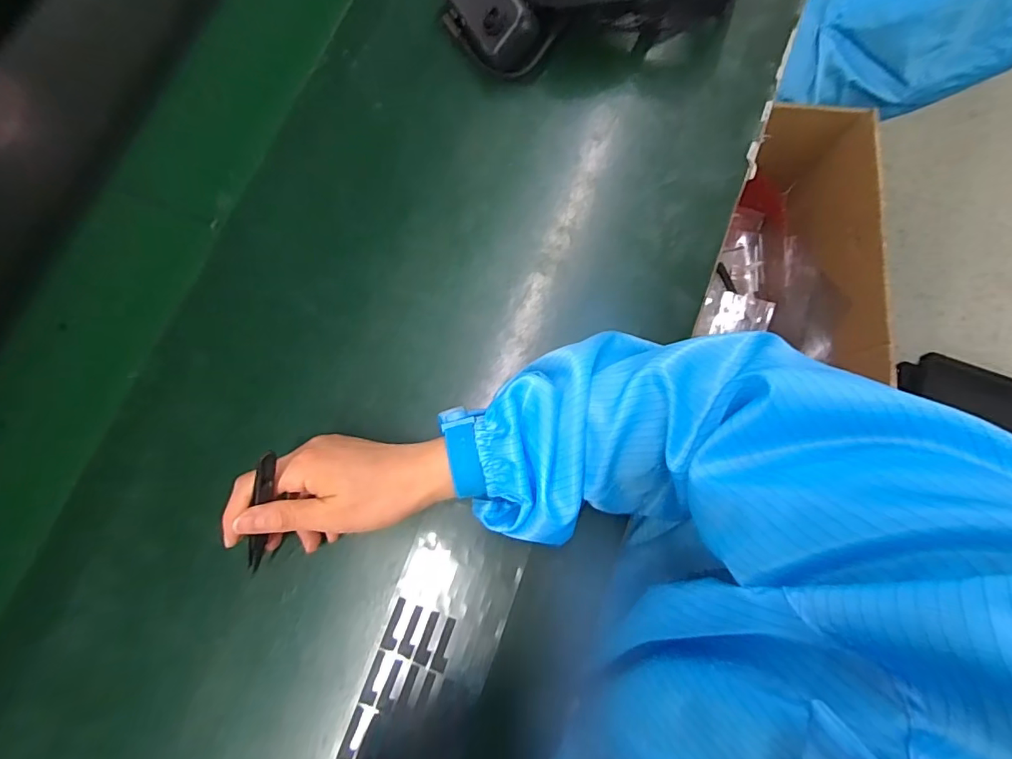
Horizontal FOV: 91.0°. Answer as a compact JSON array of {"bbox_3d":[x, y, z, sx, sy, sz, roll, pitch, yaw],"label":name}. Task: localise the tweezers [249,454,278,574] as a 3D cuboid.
[{"bbox_3d":[-0.158,0.088,0.320,0.010,0.010,0.118,27,123,5],"label":"tweezers"}]

